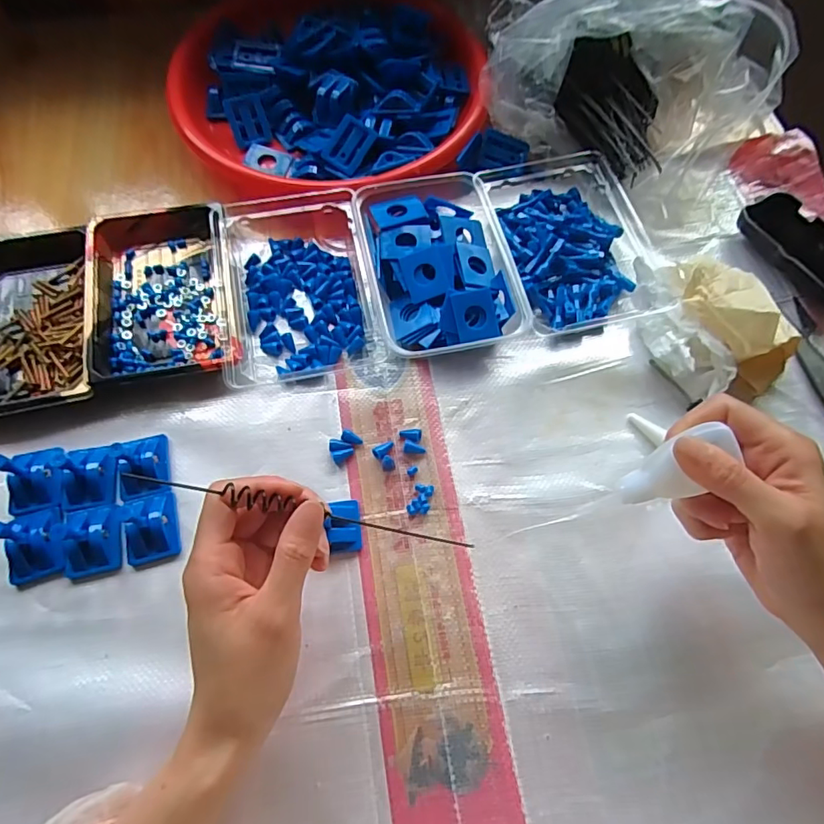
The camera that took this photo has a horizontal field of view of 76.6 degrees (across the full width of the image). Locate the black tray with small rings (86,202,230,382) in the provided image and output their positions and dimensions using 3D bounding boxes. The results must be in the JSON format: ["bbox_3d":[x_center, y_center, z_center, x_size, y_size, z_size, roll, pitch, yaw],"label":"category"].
[{"bbox_3d":[-0.200,-0.098,0.418,0.103,0.026,0.164,-10,67,-5],"label":"black tray with small rings"}]

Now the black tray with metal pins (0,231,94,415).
[{"bbox_3d":[-0.307,-0.070,0.406,0.109,0.021,0.157,-12,67,-6],"label":"black tray with metal pins"}]

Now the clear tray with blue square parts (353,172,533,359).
[{"bbox_3d":[0.019,-0.119,0.425,0.110,0.035,0.169,-11,67,-6],"label":"clear tray with blue square parts"}]

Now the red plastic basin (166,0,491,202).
[{"bbox_3d":[-0.079,-0.326,0.509,0.286,0.058,0.286,0,66,-1],"label":"red plastic basin"}]

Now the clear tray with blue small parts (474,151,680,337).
[{"bbox_3d":[0.129,-0.150,0.442,0.121,0.034,0.182,-13,67,-6],"label":"clear tray with blue small parts"}]

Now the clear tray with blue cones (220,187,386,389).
[{"bbox_3d":[-0.095,-0.111,0.424,0.117,0.029,0.183,-11,67,-6],"label":"clear tray with blue cones"}]

